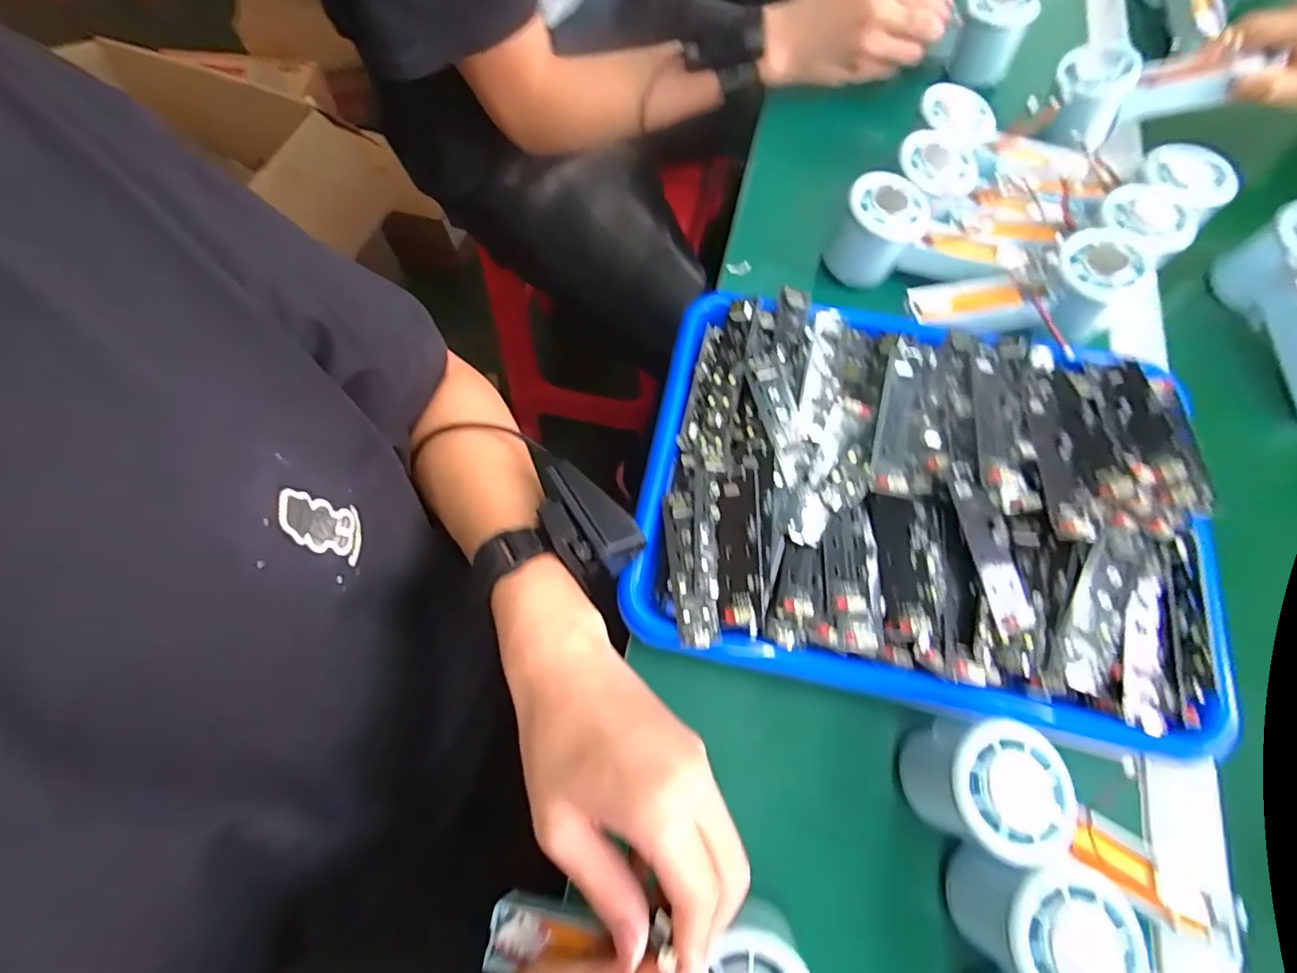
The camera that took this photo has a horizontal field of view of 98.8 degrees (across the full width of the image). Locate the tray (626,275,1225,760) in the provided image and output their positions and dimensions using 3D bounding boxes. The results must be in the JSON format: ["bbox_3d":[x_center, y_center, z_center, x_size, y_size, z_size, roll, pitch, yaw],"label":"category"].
[{"bbox_3d":[0.165,0.003,0.333,0.328,0.049,0.243,13,68,4],"label":"tray"}]

